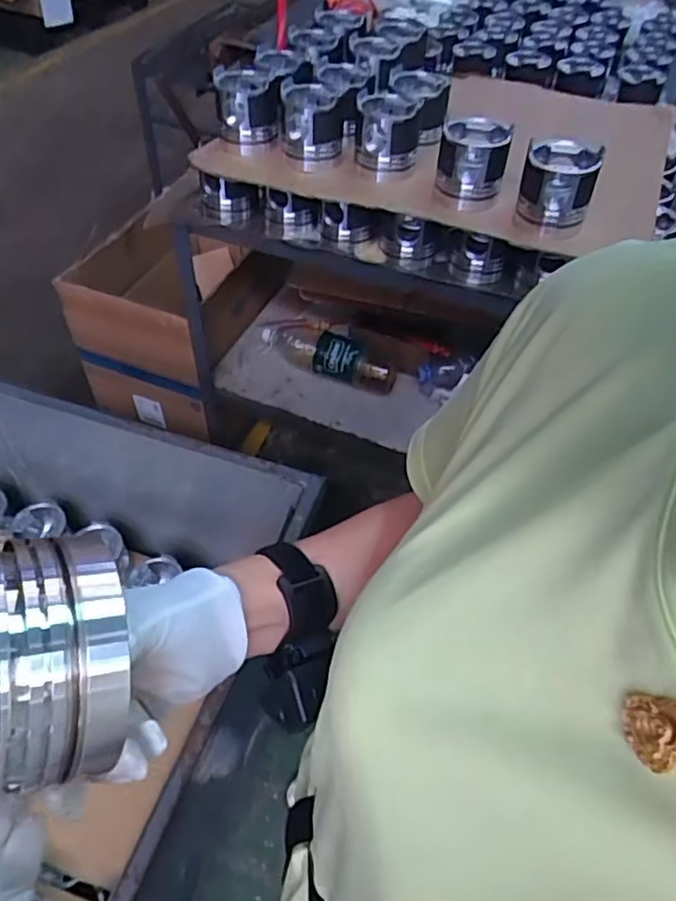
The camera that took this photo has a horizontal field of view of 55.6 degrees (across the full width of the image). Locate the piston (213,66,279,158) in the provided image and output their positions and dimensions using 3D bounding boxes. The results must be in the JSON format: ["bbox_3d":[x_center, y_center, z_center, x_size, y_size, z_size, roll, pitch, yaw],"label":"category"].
[{"bbox_3d":[-0.146,-0.550,1.031,0.095,0.096,0.107,-10,52,-11],"label":"piston"}]

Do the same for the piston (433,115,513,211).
[{"bbox_3d":[0.197,-0.426,0.948,0.095,0.100,0.095,9,51,5],"label":"piston"}]

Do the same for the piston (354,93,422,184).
[{"bbox_3d":[0.076,-0.492,0.994,0.095,0.086,0.104,5,51,1],"label":"piston"}]

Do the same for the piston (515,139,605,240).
[{"bbox_3d":[0.305,-0.372,0.898,0.096,0.096,0.099,15,52,10],"label":"piston"}]

